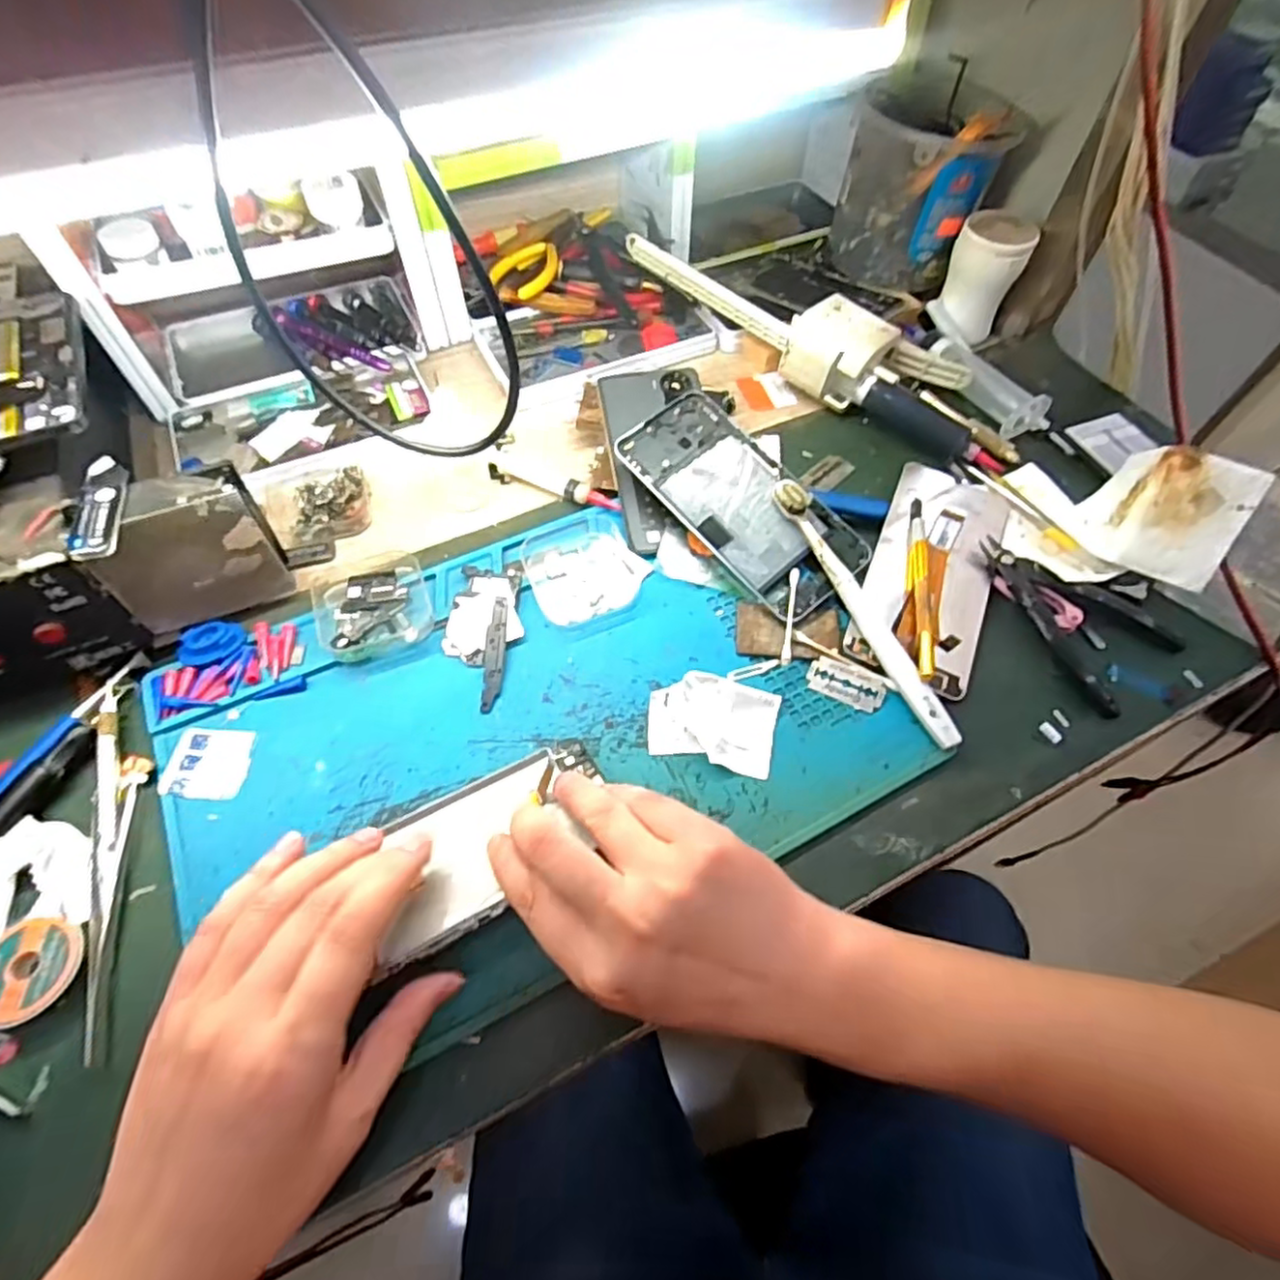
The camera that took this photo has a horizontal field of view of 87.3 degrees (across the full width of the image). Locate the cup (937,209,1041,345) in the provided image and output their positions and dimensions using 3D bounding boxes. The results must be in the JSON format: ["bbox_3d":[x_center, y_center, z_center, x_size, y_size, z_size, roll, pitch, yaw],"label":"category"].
[{"bbox_3d":[0.269,-0.287,0.525,0.052,0.070,0.044,23,60,13],"label":"cup"}]

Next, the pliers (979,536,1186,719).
[{"bbox_3d":[0.252,-0.020,0.399,0.079,0.011,0.116,-35,65,-21],"label":"pliers"}]

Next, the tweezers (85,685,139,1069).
[{"bbox_3d":[-0.252,0.099,0.320,0.015,0.007,0.181,-17,60,-11],"label":"tweezers"}]

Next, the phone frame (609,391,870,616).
[{"bbox_3d":[0.063,-0.091,0.431,0.078,0.009,0.166,-38,75,-15],"label":"phone frame"}]

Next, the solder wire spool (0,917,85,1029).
[{"bbox_3d":[-0.266,0.143,0.291,0.038,0.008,0.042,-1,58,-2],"label":"solder wire spool"}]

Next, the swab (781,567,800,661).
[{"bbox_3d":[0.090,-0.016,0.400,0.006,0.008,0.065,10,56,6],"label":"swab"}]

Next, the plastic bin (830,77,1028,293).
[{"bbox_3d":[0.226,-0.374,0.546,0.110,0.123,0.117,16,59,9],"label":"plastic bin"}]

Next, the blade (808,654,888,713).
[{"bbox_3d":[0.117,0.025,0.380,0.042,0.004,0.022,23,70,17],"label":"blade"}]

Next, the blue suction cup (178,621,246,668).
[{"bbox_3d":[-0.243,0.002,0.381,0.036,0.008,0.028,2,58,0],"label":"blue suction cup"}]

